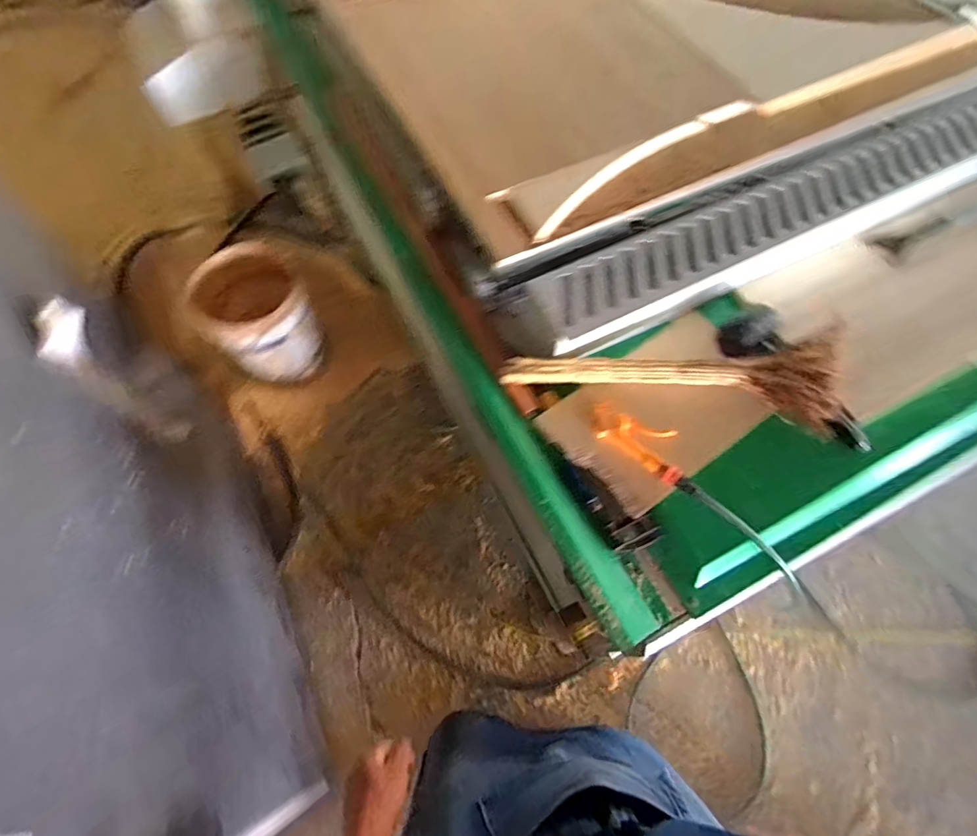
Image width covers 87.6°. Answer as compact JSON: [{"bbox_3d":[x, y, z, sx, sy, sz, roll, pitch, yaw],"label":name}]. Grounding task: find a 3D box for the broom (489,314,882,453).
[{"bbox_3d":[0.311,-0.070,0.825,0.567,0.068,0.165,5,64,3],"label":"broom"}]

